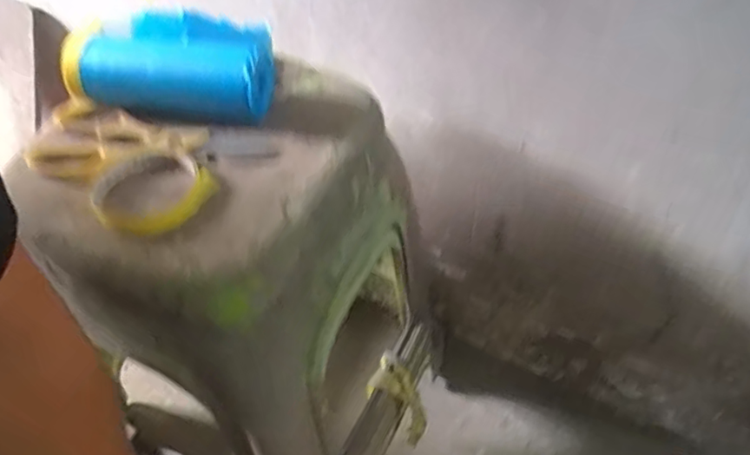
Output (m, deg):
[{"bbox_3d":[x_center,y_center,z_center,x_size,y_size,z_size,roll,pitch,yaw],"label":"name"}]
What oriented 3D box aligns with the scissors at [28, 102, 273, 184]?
[{"bbox_3d":[-0.192,-0.066,0.502,0.198,0.020,0.086,10,47,10],"label":"scissors"}]

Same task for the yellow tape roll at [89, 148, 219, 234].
[{"bbox_3d":[-0.183,-0.031,0.475,0.092,0.016,0.082,22,50,20],"label":"yellow tape roll"}]

